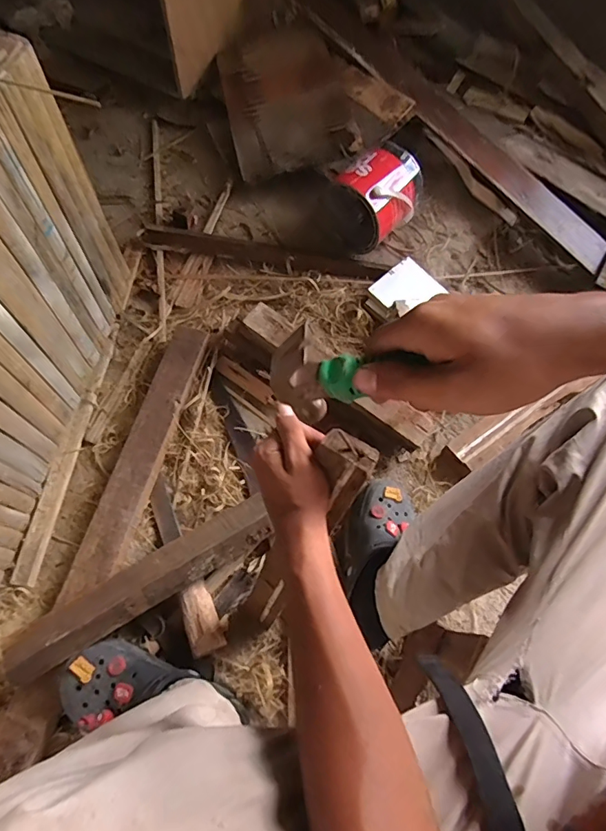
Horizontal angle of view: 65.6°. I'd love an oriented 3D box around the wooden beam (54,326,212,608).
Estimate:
[{"bbox_3d":[-0.258,0.055,0.766,0.066,0.050,0.470,15,64,5],"label":"wooden beam"}]

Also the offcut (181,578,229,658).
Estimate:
[{"bbox_3d":[-0.144,0.296,0.692,0.055,0.042,0.095,-17,65,-10],"label":"offcut"}]

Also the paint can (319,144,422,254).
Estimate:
[{"bbox_3d":[0.135,-0.445,0.965,0.159,0.150,0.157,40,69,16],"label":"paint can"}]

